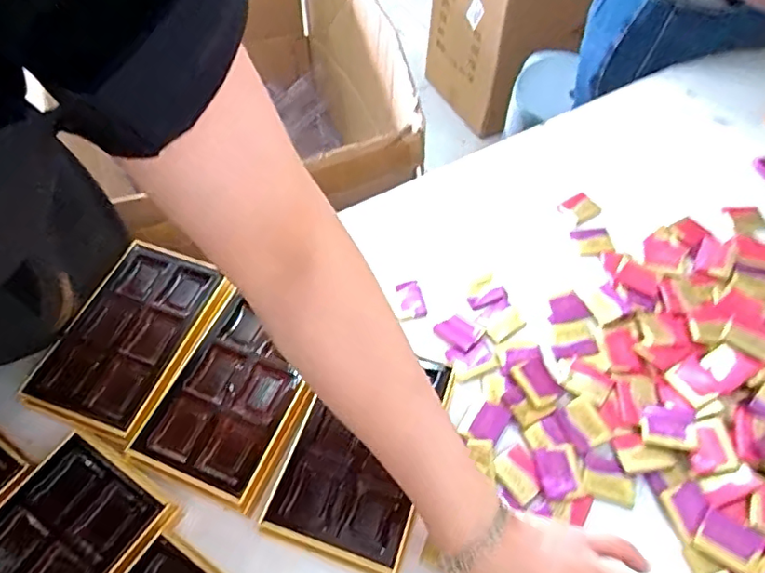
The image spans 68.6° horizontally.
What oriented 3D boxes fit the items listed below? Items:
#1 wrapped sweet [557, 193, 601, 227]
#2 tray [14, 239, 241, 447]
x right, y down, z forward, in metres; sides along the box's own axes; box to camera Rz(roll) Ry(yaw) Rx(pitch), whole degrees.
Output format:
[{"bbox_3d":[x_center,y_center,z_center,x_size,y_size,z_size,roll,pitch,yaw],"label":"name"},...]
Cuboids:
[{"bbox_3d":[0.209,-0.083,0.595,0.036,0.007,0.033,-33,63,-20],"label":"wrapped sweet"},{"bbox_3d":[-0.213,0.040,0.474,0.113,0.019,0.163,20,59,12],"label":"tray"}]

